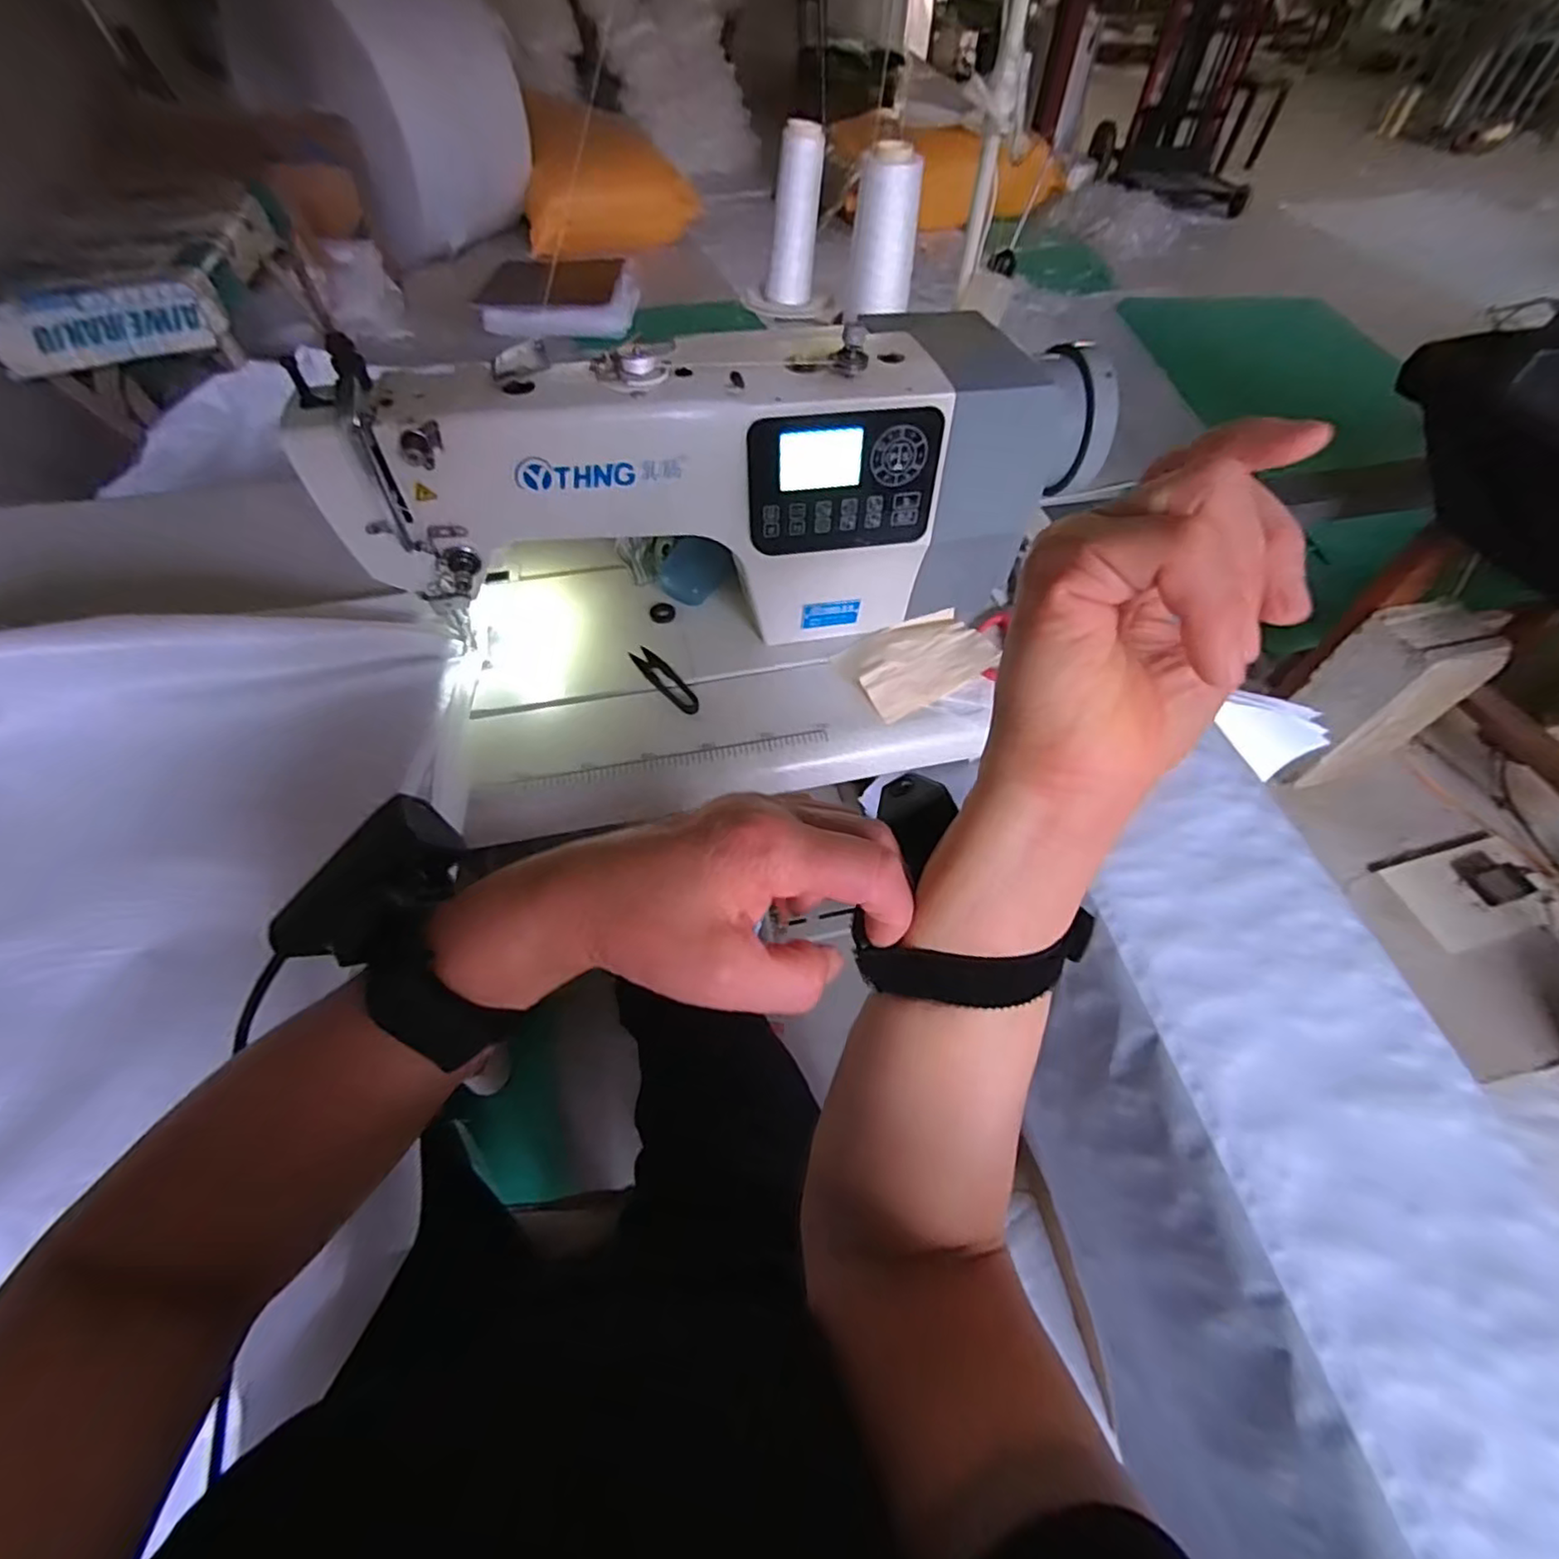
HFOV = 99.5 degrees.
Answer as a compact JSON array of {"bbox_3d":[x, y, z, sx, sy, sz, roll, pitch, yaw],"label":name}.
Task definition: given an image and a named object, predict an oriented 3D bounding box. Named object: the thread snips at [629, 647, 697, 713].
[{"bbox_3d":[-0.104,-0.090,0.598,0.022,0.006,0.096,-32,63,-21],"label":"thread snips"}]

